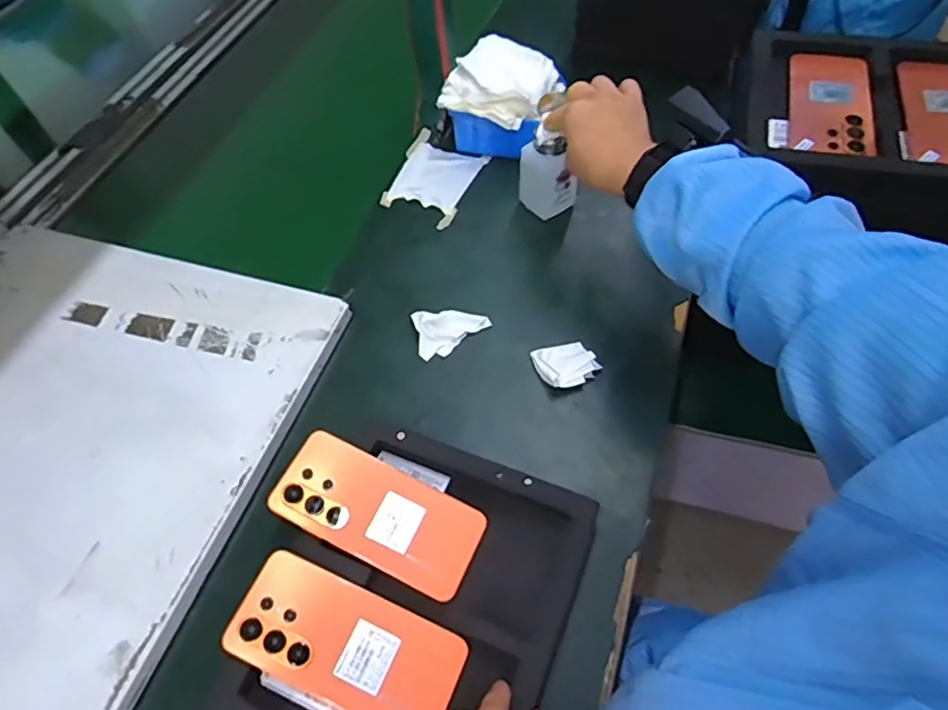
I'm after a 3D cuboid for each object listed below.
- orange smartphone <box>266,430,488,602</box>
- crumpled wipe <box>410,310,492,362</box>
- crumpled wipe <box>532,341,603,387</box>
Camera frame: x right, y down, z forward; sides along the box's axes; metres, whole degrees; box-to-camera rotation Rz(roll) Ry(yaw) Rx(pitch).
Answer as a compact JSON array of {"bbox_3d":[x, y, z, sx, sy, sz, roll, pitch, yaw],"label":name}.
[{"bbox_3d":[-0.080,0.132,0.506,0.174,0.006,0.083,26,59,8],"label":"orange smartphone"},{"bbox_3d":[-0.023,-0.028,0.652,0.081,0.014,0.057,-12,55,-7],"label":"crumpled wipe"},{"bbox_3d":[0.095,0.008,0.613,0.056,0.022,0.054,-18,56,-11],"label":"crumpled wipe"}]

